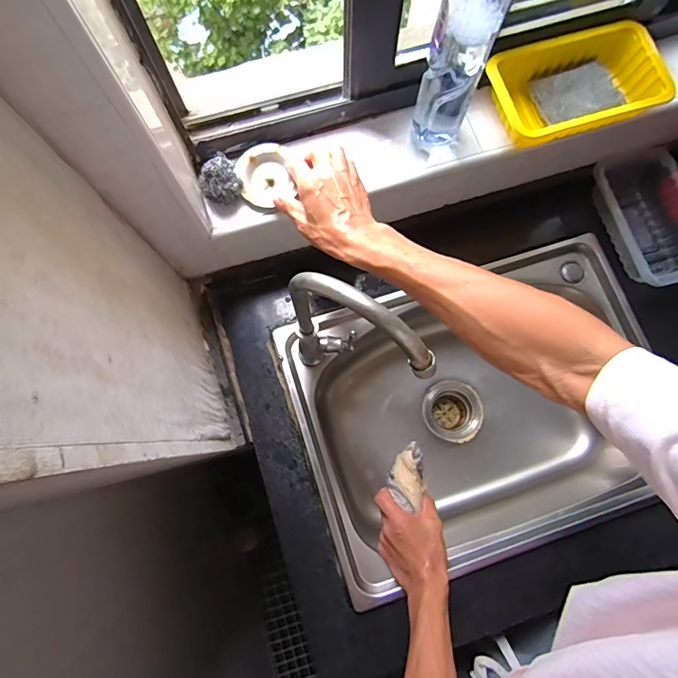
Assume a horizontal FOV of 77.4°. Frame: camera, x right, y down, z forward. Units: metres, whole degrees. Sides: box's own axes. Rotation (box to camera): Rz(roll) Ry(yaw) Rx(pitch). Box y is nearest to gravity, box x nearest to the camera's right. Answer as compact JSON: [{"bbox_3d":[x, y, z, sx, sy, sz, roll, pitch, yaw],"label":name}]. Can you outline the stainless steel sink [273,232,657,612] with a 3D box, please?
[{"bbox_3d":[0.219,0.122,0.765,0.560,0.243,0.414,-17,79,-5],"label":"stainless steel sink"}]

